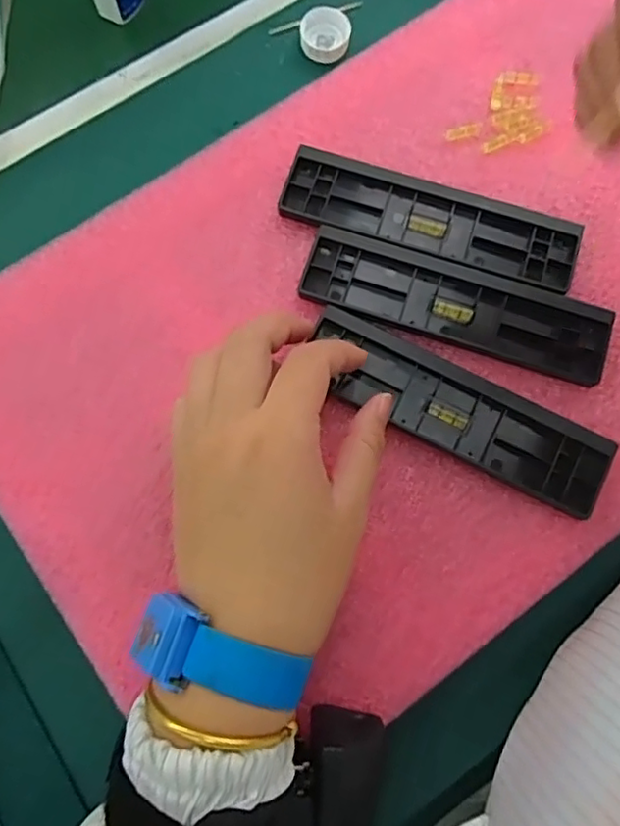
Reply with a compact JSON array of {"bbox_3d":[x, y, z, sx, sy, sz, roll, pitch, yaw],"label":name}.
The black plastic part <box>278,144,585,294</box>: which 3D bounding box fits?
[{"bbox_3d":[0.065,-0.105,0.331,0.158,0.008,0.045,17,78,3],"label":"black plastic part"}]

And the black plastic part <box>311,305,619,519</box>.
[{"bbox_3d":[0.071,-0.003,0.305,0.156,0.008,0.043,30,79,8],"label":"black plastic part"}]

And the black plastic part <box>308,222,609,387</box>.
[{"bbox_3d":[0.076,-0.056,0.319,0.157,0.008,0.041,17,78,3],"label":"black plastic part"}]

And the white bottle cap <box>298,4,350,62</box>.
[{"bbox_3d":[0.009,-0.235,0.379,0.031,0.013,0.031,0,78,0],"label":"white bottle cap"}]

